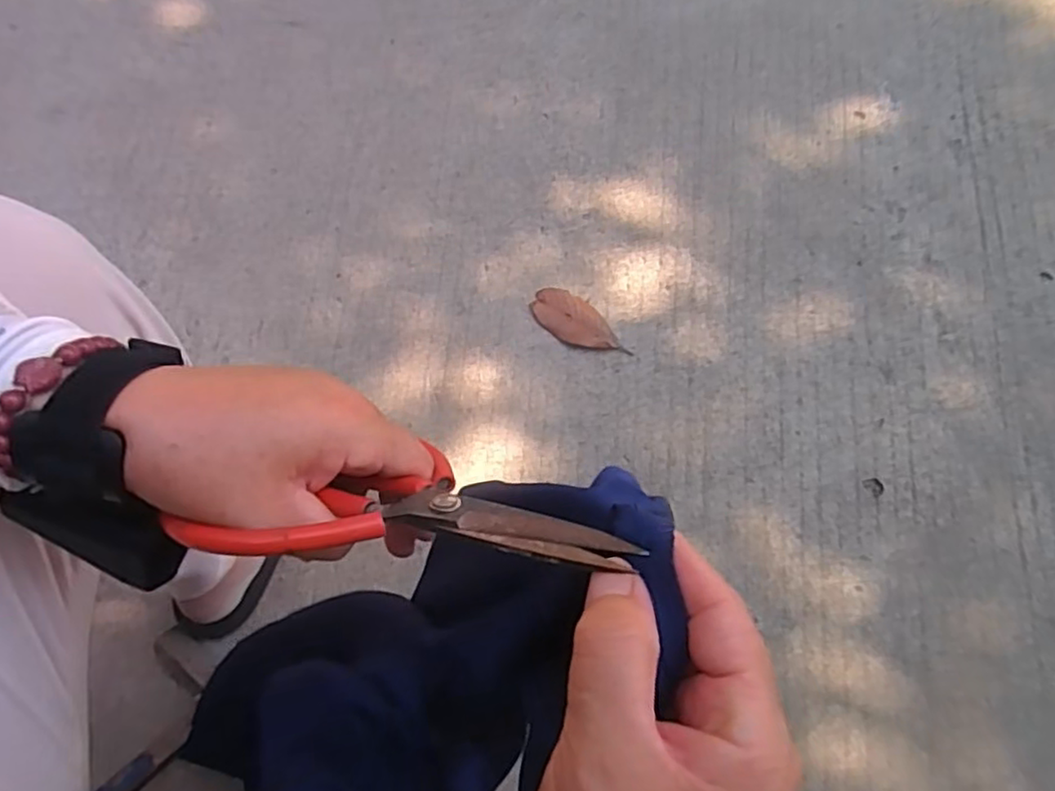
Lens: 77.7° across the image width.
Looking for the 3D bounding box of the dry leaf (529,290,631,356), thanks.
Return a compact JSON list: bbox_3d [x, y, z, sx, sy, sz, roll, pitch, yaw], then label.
[{"bbox_3d":[0.064,-0.087,0.801,0.128,0.011,0.056,36,78,9],"label":"dry leaf"}]

